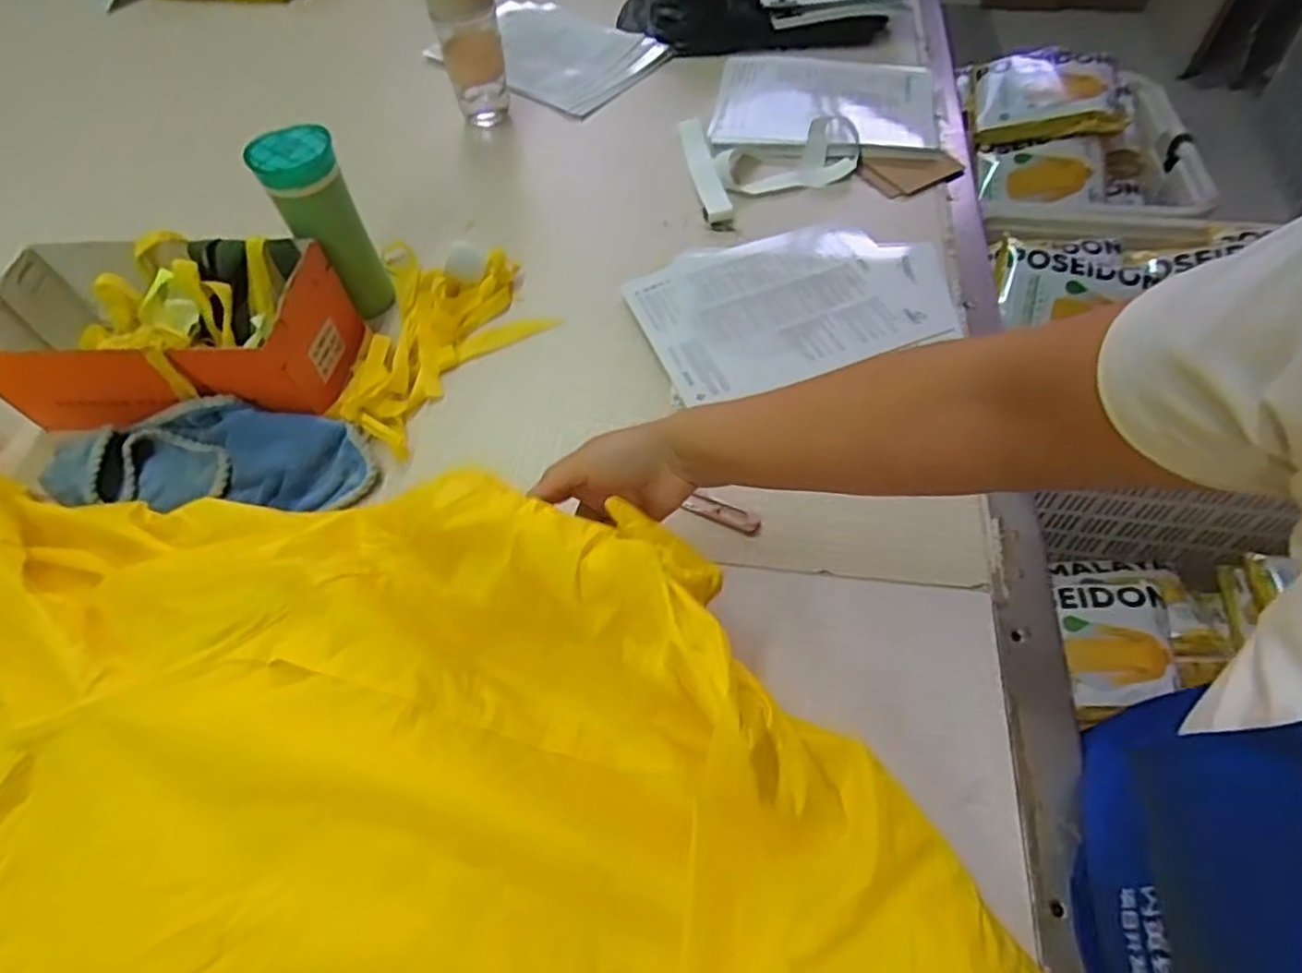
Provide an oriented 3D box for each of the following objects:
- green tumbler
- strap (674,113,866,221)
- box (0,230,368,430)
[{"bbox_3d":[-0.325,-0.262,0.704,0.073,0.172,0.071,-1,56,2],"label":"green tumbler"},{"bbox_3d":[0.155,-0.399,0.861,0.231,0.036,0.158,-15,57,-8],"label":"strap"},{"bbox_3d":[-0.459,-0.152,0.678,0.311,0.100,0.163,4,56,5],"label":"box"}]

